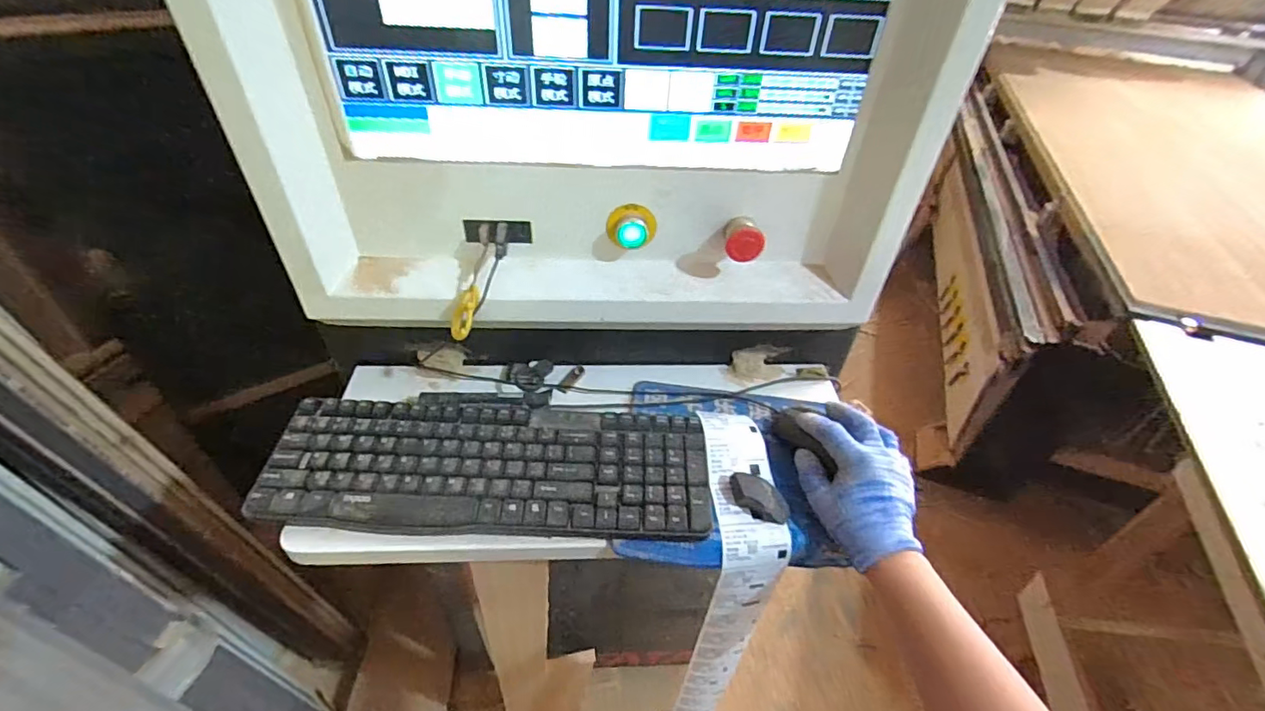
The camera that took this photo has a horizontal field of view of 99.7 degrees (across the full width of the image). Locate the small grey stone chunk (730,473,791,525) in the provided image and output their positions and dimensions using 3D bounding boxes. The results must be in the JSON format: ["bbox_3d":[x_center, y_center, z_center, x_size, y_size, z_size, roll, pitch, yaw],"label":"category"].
[{"bbox_3d":[0.119,0.132,0.500,0.060,0.018,0.029,27,47,23],"label":"small grey stone chunk"}]

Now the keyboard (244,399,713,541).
[{"bbox_3d":[-0.127,0.101,0.494,0.391,0.022,0.127,2,42,-3],"label":"keyboard"}]

